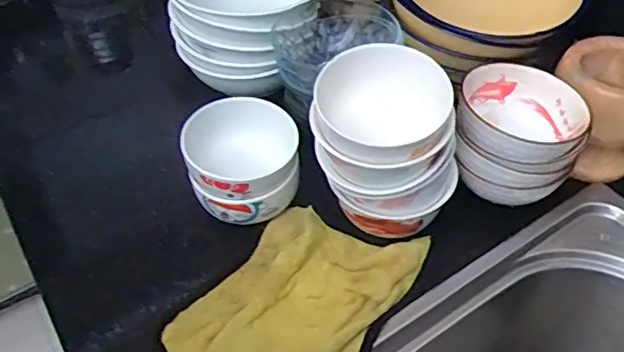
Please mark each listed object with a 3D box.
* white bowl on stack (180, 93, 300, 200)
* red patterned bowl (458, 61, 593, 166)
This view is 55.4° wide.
[{"bbox_3d":[-0.062,-0.020,0.552,0.104,0.057,0.106,-2,47,2],"label":"white bowl on stack"},{"bbox_3d":[0.184,-0.051,0.523,0.106,0.048,0.099,-2,47,2],"label":"red patterned bowl"}]

